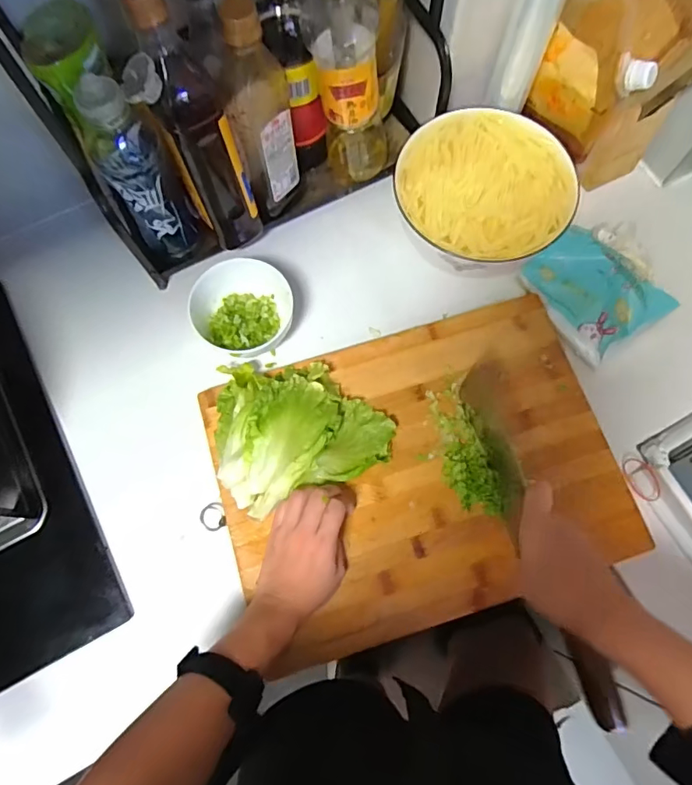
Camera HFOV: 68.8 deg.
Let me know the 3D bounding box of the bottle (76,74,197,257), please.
[{"bbox_3d":[-0.211,-0.220,0.515,0.054,0.208,0.050,-28,75,-8],"label":"bottle"}]

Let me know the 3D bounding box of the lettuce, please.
[{"bbox_3d":[-0.056,0.026,0.534,0.176,0.047,0.157,-24,74,-6],"label":"lettuce"}]

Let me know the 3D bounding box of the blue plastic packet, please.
[{"bbox_3d":[0.274,-0.114,0.565,0.071,0.069,0.133,-33,75,-9],"label":"blue plastic packet"}]

